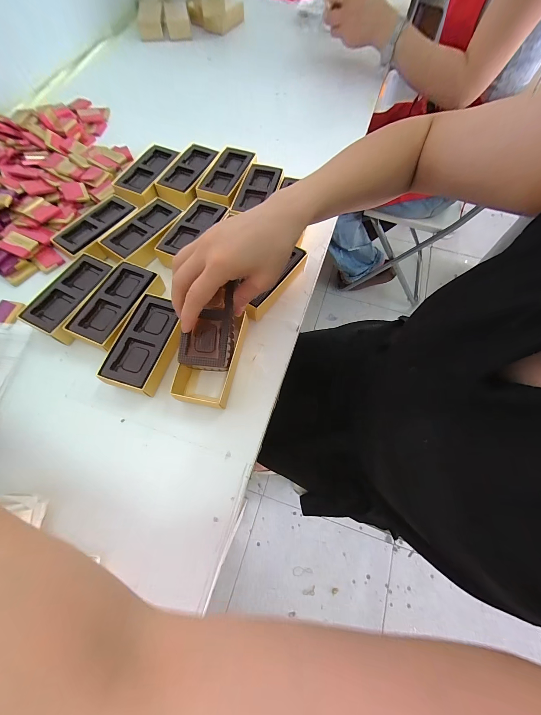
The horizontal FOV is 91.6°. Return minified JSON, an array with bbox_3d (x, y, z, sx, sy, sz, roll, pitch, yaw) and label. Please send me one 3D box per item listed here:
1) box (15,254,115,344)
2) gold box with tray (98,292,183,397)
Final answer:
[{"bbox_3d":[-0.251,-0.078,0.339,0.061,0.028,0.114,23,70,8],"label":"box"},{"bbox_3d":[-0.145,-0.016,0.312,0.065,0.032,0.114,16,69,5],"label":"gold box with tray"}]

